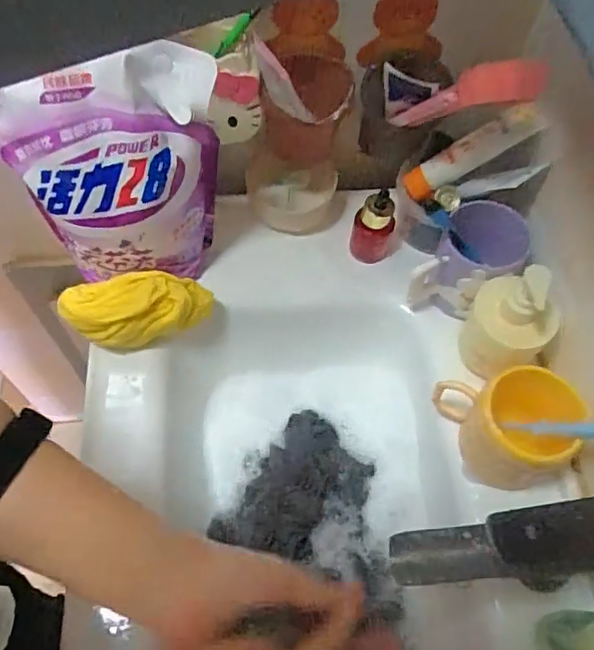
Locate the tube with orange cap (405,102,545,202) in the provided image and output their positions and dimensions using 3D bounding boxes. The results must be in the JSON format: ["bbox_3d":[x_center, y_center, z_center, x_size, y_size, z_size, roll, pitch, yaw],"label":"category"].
[{"bbox_3d":[0.187,-0.189,0.625,0.026,0.159,0.041,28,50,-39],"label":"tube with orange cap"}]

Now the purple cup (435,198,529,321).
[{"bbox_3d":[0.187,-0.065,0.608,0.081,0.109,0.080,1,60,-2],"label":"purple cup"}]

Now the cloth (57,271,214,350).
[{"bbox_3d":[-0.163,-0.015,0.591,0.149,0.060,0.062,-16,62,-11],"label":"cloth"}]

